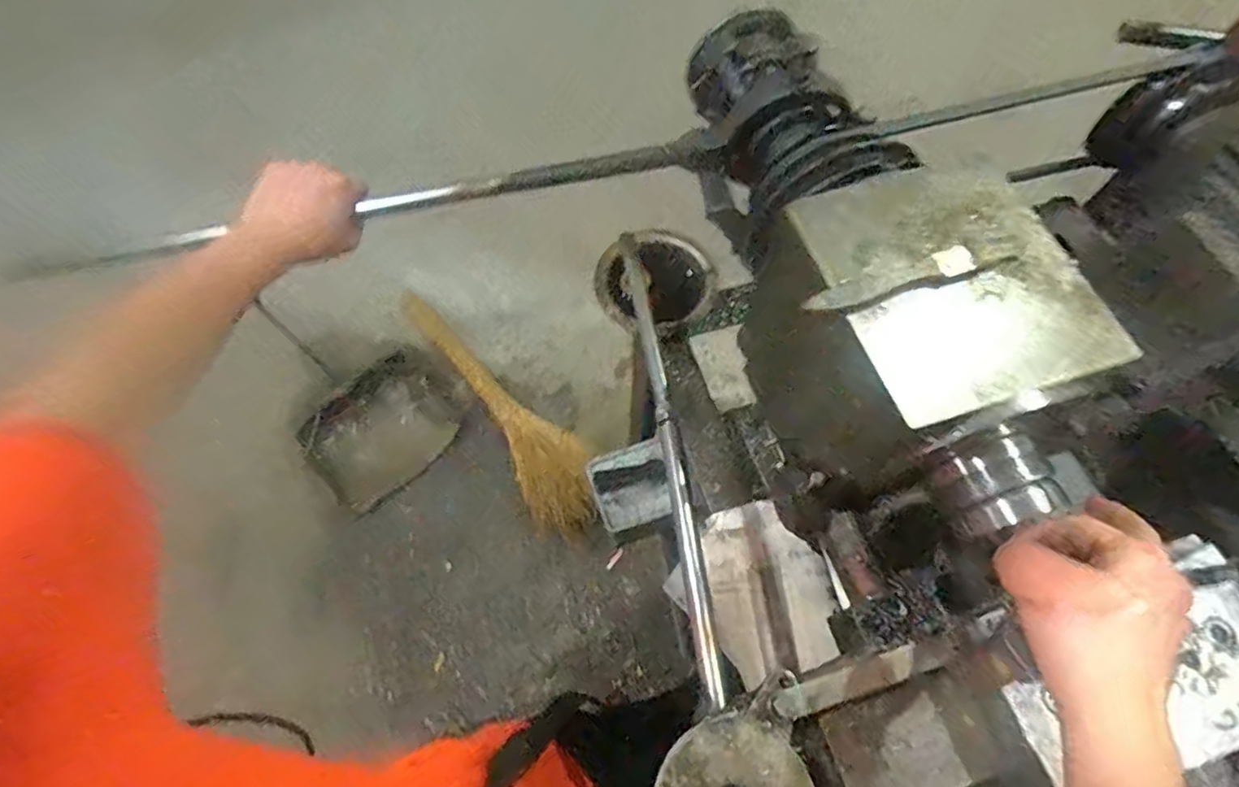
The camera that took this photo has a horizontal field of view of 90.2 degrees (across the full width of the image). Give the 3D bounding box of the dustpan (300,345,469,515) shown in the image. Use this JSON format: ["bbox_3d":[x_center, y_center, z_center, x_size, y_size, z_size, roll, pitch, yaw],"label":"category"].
[{"bbox_3d":[-0.514,0.063,1.349,0.240,0.134,0.359,38,71,15],"label":"dustpan"}]

